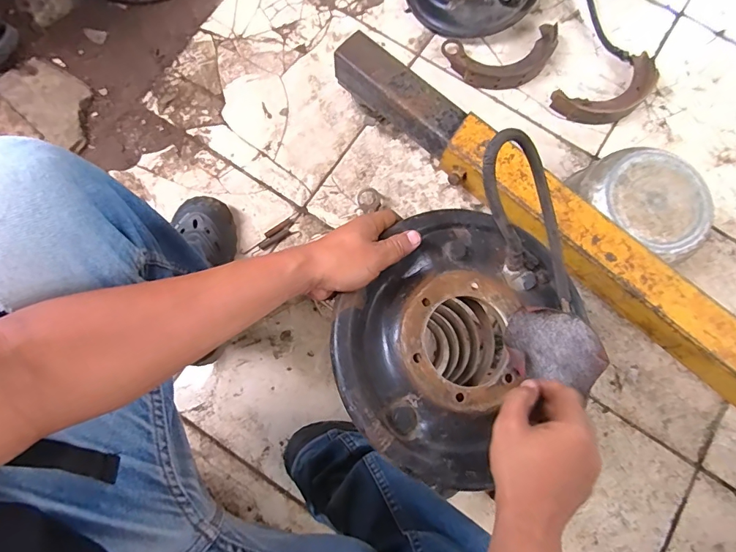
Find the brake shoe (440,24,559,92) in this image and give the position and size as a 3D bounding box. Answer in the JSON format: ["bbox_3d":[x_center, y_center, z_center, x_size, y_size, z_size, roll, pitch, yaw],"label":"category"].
[{"bbox_3d":[0.270,-0.436,0.844,0.221,0.034,0.122,-9,79,-2],"label":"brake shoe"}]

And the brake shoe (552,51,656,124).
[{"bbox_3d":[0.476,-0.358,0.824,0.221,0.030,0.101,-25,80,-5],"label":"brake shoe"}]

